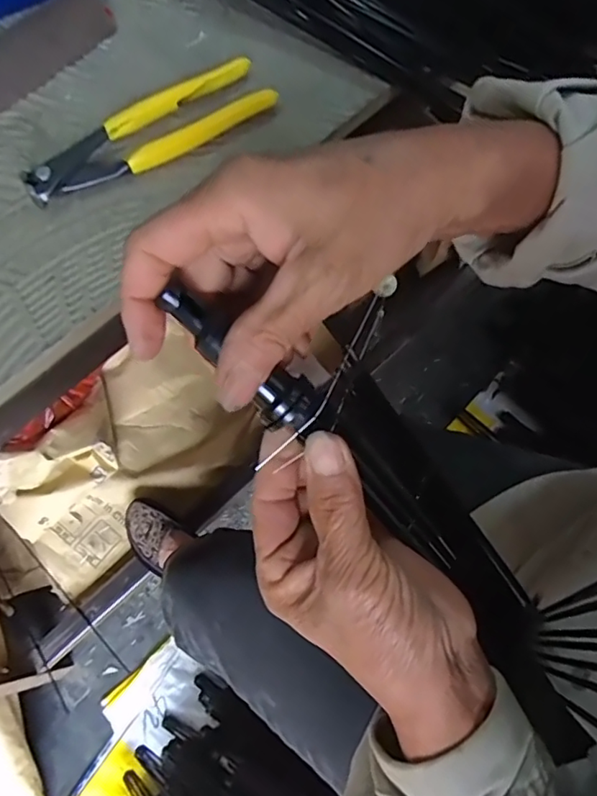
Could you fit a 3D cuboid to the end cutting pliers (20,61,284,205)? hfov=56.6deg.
[{"bbox_3d":[-0.095,-0.167,0.353,0.162,0.017,0.045,-33,72,-9],"label":"end cutting pliers"}]

